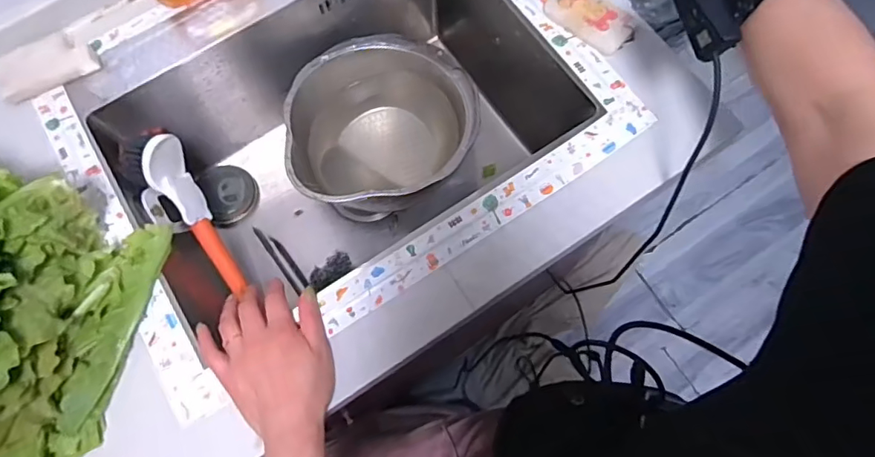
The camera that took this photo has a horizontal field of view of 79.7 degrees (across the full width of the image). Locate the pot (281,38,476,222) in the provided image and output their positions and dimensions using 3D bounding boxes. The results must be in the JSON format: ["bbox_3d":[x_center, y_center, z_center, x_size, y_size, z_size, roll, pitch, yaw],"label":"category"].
[{"bbox_3d":[-0.065,-0.126,0.682,0.224,0.123,0.214,-1,72,2],"label":"pot"}]

